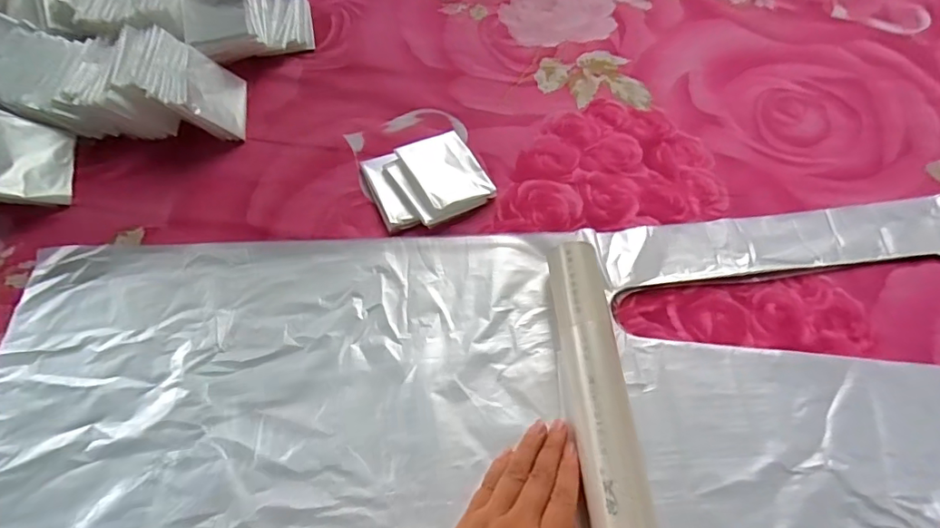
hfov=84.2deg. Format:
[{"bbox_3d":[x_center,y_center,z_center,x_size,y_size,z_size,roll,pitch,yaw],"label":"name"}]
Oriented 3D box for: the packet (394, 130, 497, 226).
[{"bbox_3d":[-0.025,-0.083,0.479,0.068,0.018,0.088,-24,62,-15],"label":"packet"}]

